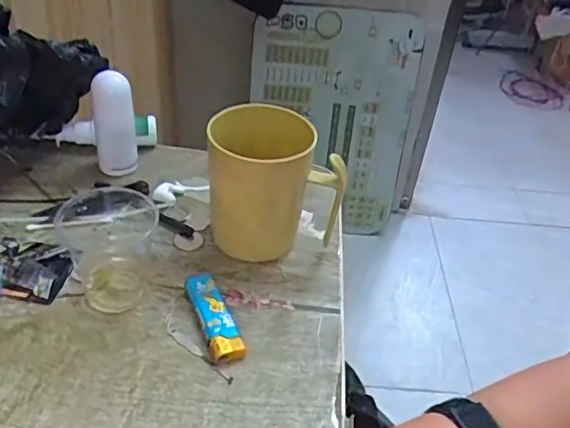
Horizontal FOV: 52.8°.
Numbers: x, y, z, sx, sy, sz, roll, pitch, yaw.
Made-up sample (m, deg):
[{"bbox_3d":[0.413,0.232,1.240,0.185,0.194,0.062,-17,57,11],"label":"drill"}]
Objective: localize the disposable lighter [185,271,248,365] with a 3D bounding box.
[{"bbox_3d":[-0.054,0.074,0.427,0.023,0.011,0.088,-11,43,-22],"label":"disposable lighter"}]

